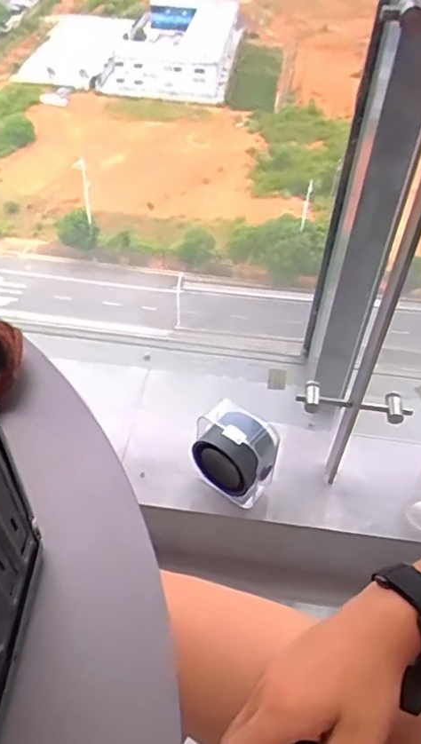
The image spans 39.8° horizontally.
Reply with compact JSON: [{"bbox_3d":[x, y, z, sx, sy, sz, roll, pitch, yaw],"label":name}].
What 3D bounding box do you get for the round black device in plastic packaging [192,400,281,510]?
[{"bbox_3d":[0.043,0.146,0.988,0.134,0.162,0.091,27,50,21],"label":"round black device in plastic packaging"}]

